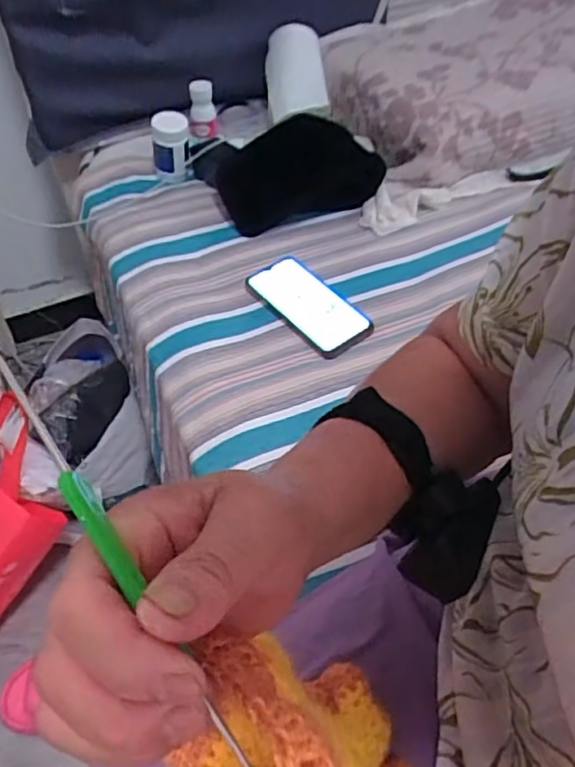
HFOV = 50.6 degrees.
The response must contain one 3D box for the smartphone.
[{"bbox_3d":[0.026,-0.098,0.726,0.088,0.011,0.161,-27,55,-25],"label":"smartphone"}]

